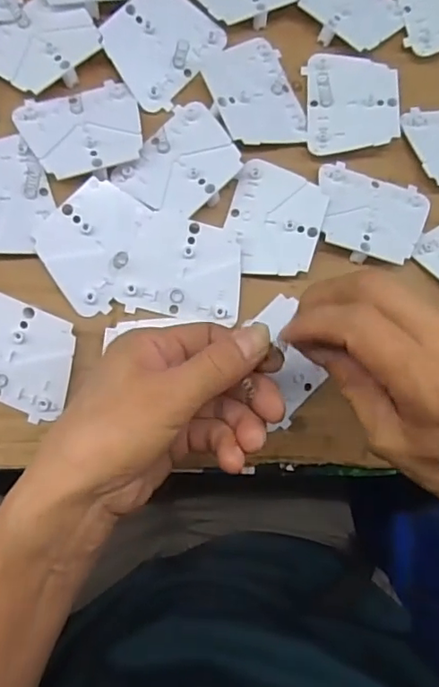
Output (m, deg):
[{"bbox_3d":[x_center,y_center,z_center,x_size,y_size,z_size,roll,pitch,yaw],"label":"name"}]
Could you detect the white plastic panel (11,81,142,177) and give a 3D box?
[{"bbox_3d":[-0.092,-0.145,0.379,0.078,0.013,0.062,-19,86,-9],"label":"white plastic panel"}]

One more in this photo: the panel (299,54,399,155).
[{"bbox_3d":[0.097,-0.174,0.402,0.065,0.009,0.076,0,83,-7],"label":"panel"}]

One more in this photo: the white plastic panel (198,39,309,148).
[{"bbox_3d":[0.025,-0.177,0.395,0.061,0.006,0.080,-19,86,-9],"label":"white plastic panel"}]

